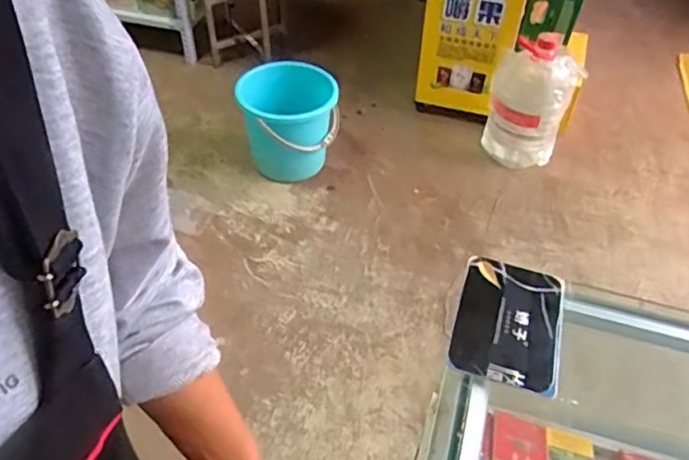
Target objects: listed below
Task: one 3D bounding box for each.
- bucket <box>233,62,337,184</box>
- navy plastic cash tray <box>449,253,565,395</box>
[{"bbox_3d":[-0.173,-0.343,1.916,0.301,0.334,0.289,-2,47,-3],"label":"bucket"},{"bbox_3d":[0.161,0.090,0.587,0.101,0.015,0.140,10,47,15],"label":"navy plastic cash tray"}]

